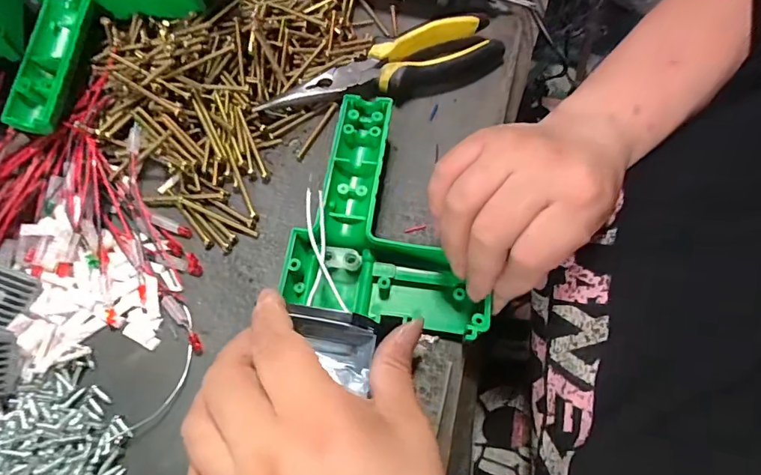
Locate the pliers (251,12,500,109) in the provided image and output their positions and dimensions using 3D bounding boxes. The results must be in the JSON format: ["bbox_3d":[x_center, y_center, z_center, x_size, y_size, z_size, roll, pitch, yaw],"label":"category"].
[{"bbox_3d":[0.006,-0.128,0.340,0.183,0.017,0.047,-18,65,-9],"label":"pliers"}]

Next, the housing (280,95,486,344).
[{"bbox_3d":[0.014,-0.015,0.283,0.115,0.033,0.136,13,64,6],"label":"housing"}]

